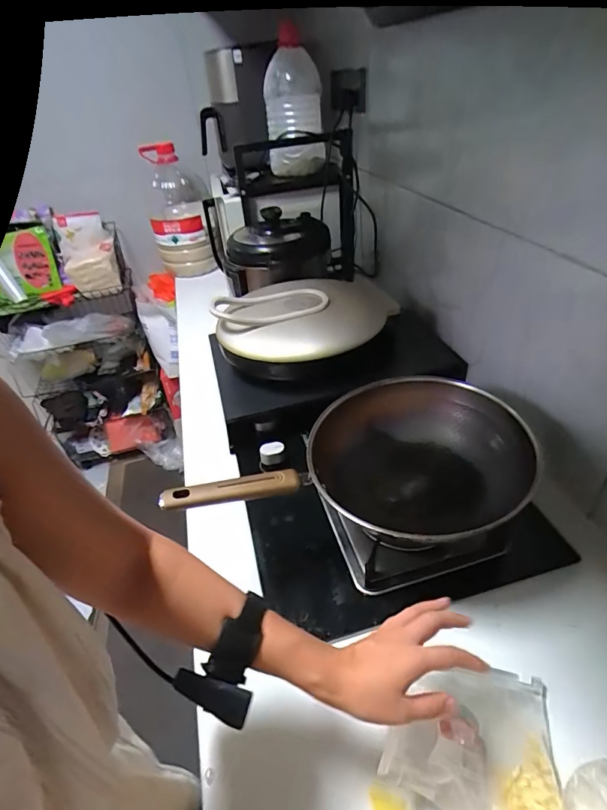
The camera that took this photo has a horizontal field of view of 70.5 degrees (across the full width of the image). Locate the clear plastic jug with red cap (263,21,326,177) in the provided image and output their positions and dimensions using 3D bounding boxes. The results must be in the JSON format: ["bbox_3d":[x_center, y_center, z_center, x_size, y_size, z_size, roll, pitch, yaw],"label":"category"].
[{"bbox_3d":[-0.027,-0.814,1.183,0.147,0.324,0.159,-10,38,-4],"label":"clear plastic jug with red cap"}]

